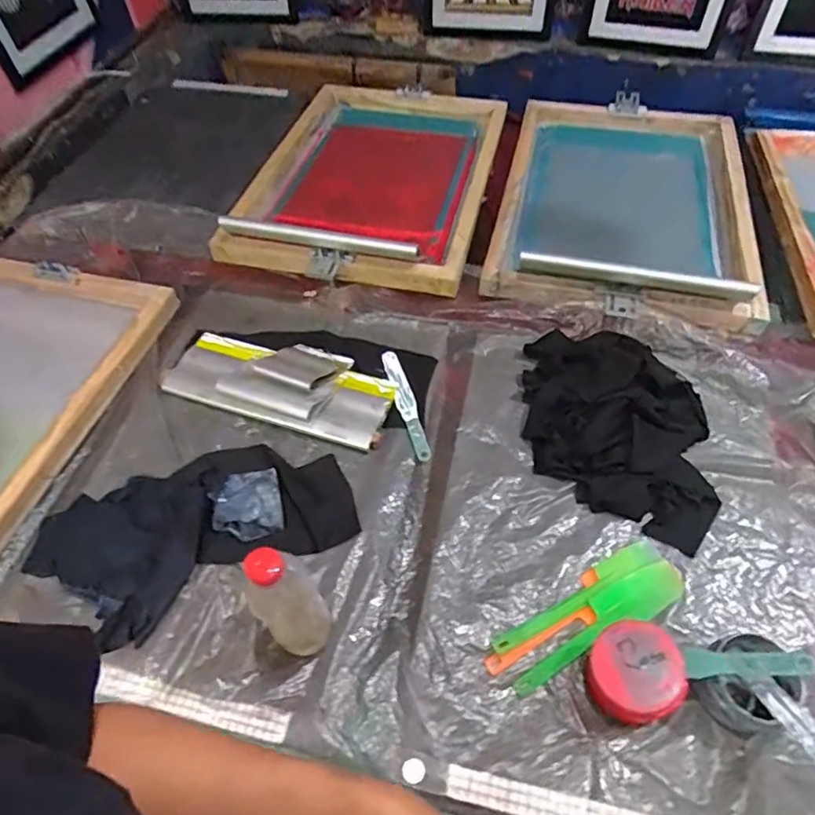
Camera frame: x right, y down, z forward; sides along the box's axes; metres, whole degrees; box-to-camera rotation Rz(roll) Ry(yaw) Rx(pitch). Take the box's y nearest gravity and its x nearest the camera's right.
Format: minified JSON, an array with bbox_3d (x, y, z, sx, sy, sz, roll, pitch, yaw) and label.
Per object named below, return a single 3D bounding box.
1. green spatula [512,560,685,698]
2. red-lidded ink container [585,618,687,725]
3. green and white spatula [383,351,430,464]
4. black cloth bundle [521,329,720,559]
[{"bbox_3d":[0.225,0.253,0.661,0.245,0.010,0.053,-24,55,-14],"label":"green spatula"},{"bbox_3d":[0.240,0.286,0.598,0.092,0.070,0.089,-1,53,2],"label":"red-lidded ink container"},{"bbox_3d":[-0.004,-0.008,0.866,0.031,0.010,0.211,-13,53,-7],"label":"green and white spatula"},{"bbox_3d":[0.298,0.019,0.793,0.272,0.072,0.324,10,54,11],"label":"black cloth bundle"}]

